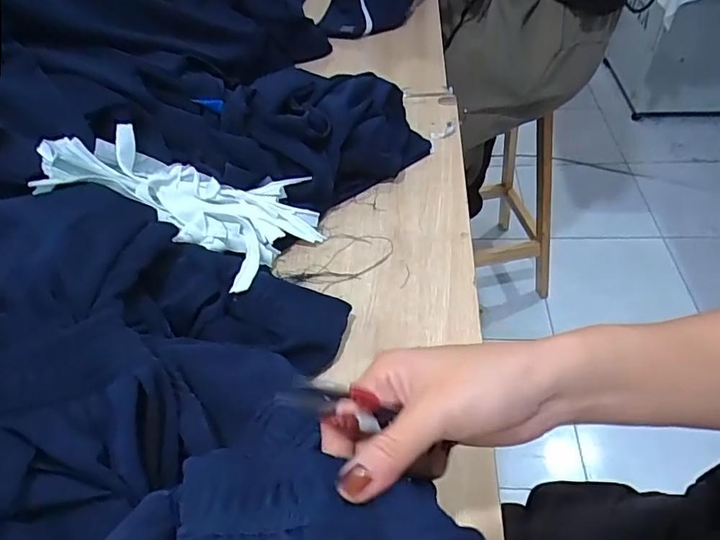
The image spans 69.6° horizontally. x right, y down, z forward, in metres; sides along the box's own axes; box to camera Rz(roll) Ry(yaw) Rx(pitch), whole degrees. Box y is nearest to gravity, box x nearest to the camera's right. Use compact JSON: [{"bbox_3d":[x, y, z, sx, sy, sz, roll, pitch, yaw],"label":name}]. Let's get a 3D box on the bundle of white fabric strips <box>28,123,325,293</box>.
[{"bbox_3d":[-0.185,-0.074,0.527,0.256,0.055,0.135,17,46,-11],"label":"bundle of white fabric strips"}]

